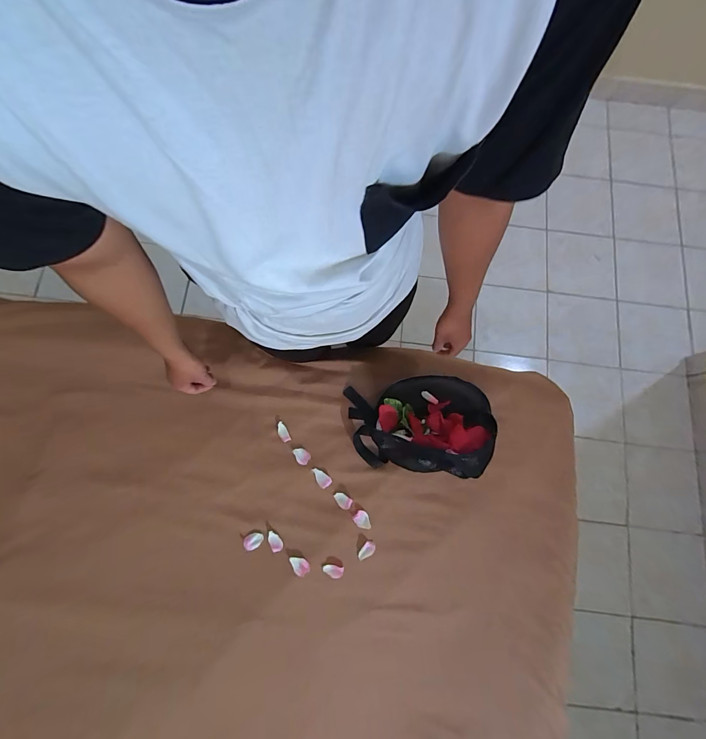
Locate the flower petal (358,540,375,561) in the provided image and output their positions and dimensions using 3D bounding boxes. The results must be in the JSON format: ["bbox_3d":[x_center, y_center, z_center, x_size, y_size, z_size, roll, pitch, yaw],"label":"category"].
[{"bbox_3d":[0.028,0.369,0.693,0.023,0.012,0.043,36,79,7],"label":"flower petal"}]

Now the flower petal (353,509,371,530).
[{"bbox_3d":[0.021,0.312,0.707,0.039,0.009,0.029,38,79,7],"label":"flower petal"}]

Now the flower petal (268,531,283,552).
[{"bbox_3d":[-0.160,0.350,0.696,0.023,0.009,0.042,-29,79,-7],"label":"flower petal"}]

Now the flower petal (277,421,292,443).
[{"bbox_3d":[-0.154,0.137,0.748,0.021,0.007,0.046,-24,79,-6],"label":"flower petal"}]

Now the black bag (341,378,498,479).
[{"bbox_3d":[0.148,0.121,0.726,0.298,0.062,0.202,-2,77,-2],"label":"black bag"}]

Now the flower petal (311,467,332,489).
[{"bbox_3d":[-0.068,0.229,0.724,0.027,0.006,0.048,-41,81,-9],"label":"flower petal"}]

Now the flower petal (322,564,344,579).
[{"bbox_3d":[-0.041,0.403,0.683,0.042,0.011,0.024,18,78,3],"label":"flower petal"}]

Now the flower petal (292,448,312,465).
[{"bbox_3d":[-0.112,0.186,0.738,0.041,0.004,0.029,36,79,7],"label":"flower petal"}]

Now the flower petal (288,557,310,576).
[{"bbox_3d":[-0.107,0.393,0.686,0.030,0.009,0.043,-36,80,-9],"label":"flower petal"}]

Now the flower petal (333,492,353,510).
[{"bbox_3d":[-0.022,0.274,0.713,0.040,0.011,0.025,37,79,7],"label":"flower petal"}]

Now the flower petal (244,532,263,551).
[{"bbox_3d":[-0.203,0.349,0.694,0.038,0.007,0.030,-27,79,-7],"label":"flower petal"}]

